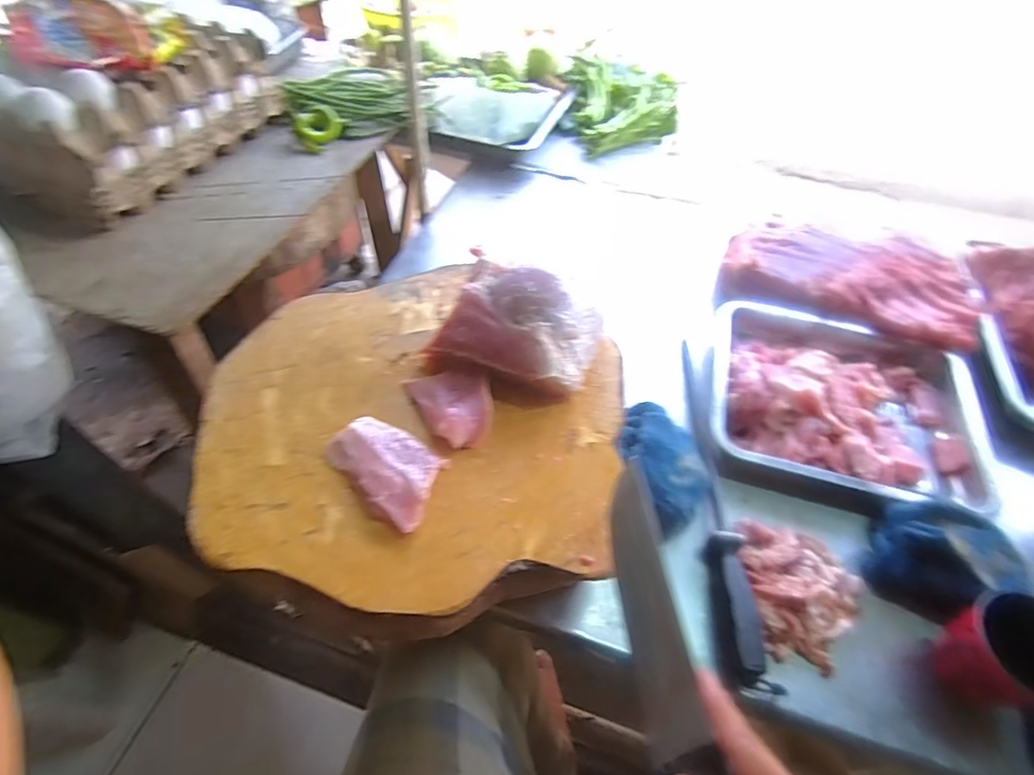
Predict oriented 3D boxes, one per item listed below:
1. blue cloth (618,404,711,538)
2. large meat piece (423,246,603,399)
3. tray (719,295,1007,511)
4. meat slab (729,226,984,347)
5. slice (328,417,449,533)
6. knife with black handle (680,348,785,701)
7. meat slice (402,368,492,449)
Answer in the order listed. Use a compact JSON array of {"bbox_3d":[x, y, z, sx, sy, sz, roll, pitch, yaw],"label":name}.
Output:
[{"bbox_3d":[0.163,0.077,0.557,0.091,0.034,0.161,-7,55,-10],"label":"blue cloth"},{"bbox_3d":[0.003,-0.058,0.521,0.154,0.083,0.107,20,54,9],"label":"large meat piece"},{"bbox_3d":[0.406,0.016,0.648,0.327,0.052,0.288,15,54,6],"label":"tray"},{"bbox_3d":[0.488,-0.166,0.750,0.331,0.081,0.146,29,56,16],"label":"meat slab"},{"bbox_3d":[-0.116,0.069,0.446,0.106,0.014,0.072,27,56,14],"label":"slice"},{"bbox_3d":[0.212,0.096,0.557,0.048,0.023,0.399,3,53,-3],"label":"knife with black handle"},{"bbox_3d":[-0.063,0.016,0.487,0.076,0.028,0.087,-6,54,-9],"label":"meat slice"}]

